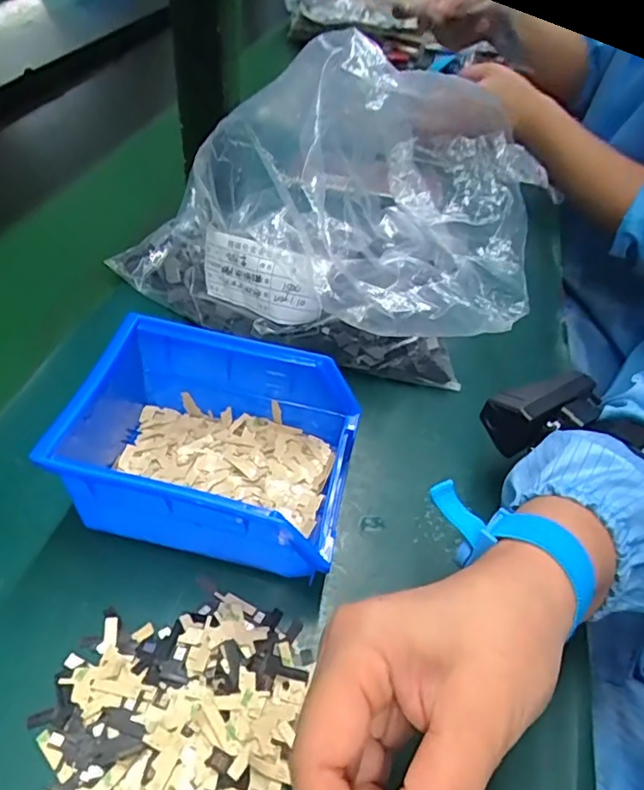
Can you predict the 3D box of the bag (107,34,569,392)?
[{"bbox_3d":[0.013,-0.139,0.412,0.285,0.182,0.202,30,50,21],"label":"bag"}]

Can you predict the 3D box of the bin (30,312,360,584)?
[{"bbox_3d":[-0.066,0.032,0.302,0.160,0.074,0.113,11,46,5],"label":"bin"}]

